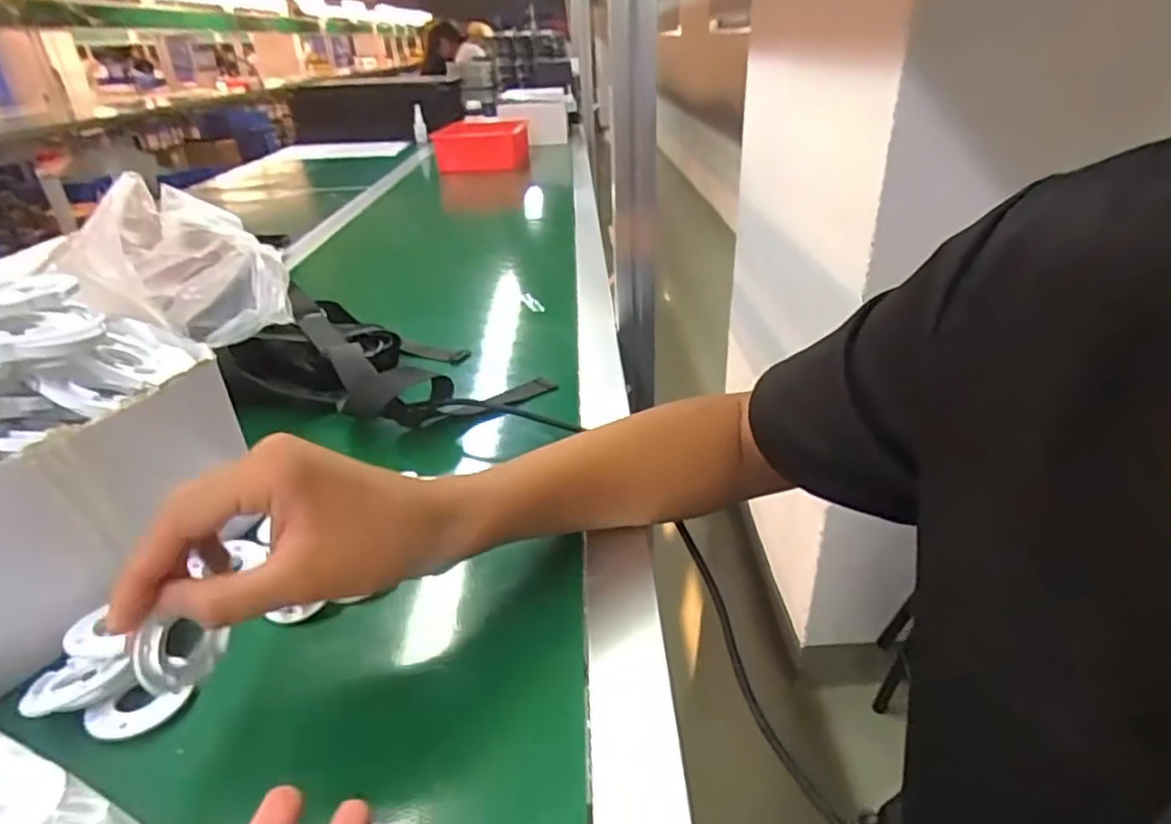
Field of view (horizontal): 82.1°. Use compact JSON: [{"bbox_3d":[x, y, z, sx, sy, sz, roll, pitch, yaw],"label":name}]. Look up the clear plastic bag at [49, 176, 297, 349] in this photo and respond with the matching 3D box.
[{"bbox_3d":[-0.324,-0.121,0.533,0.135,0.111,0.124,-18,32,-26],"label":"clear plastic bag"}]

